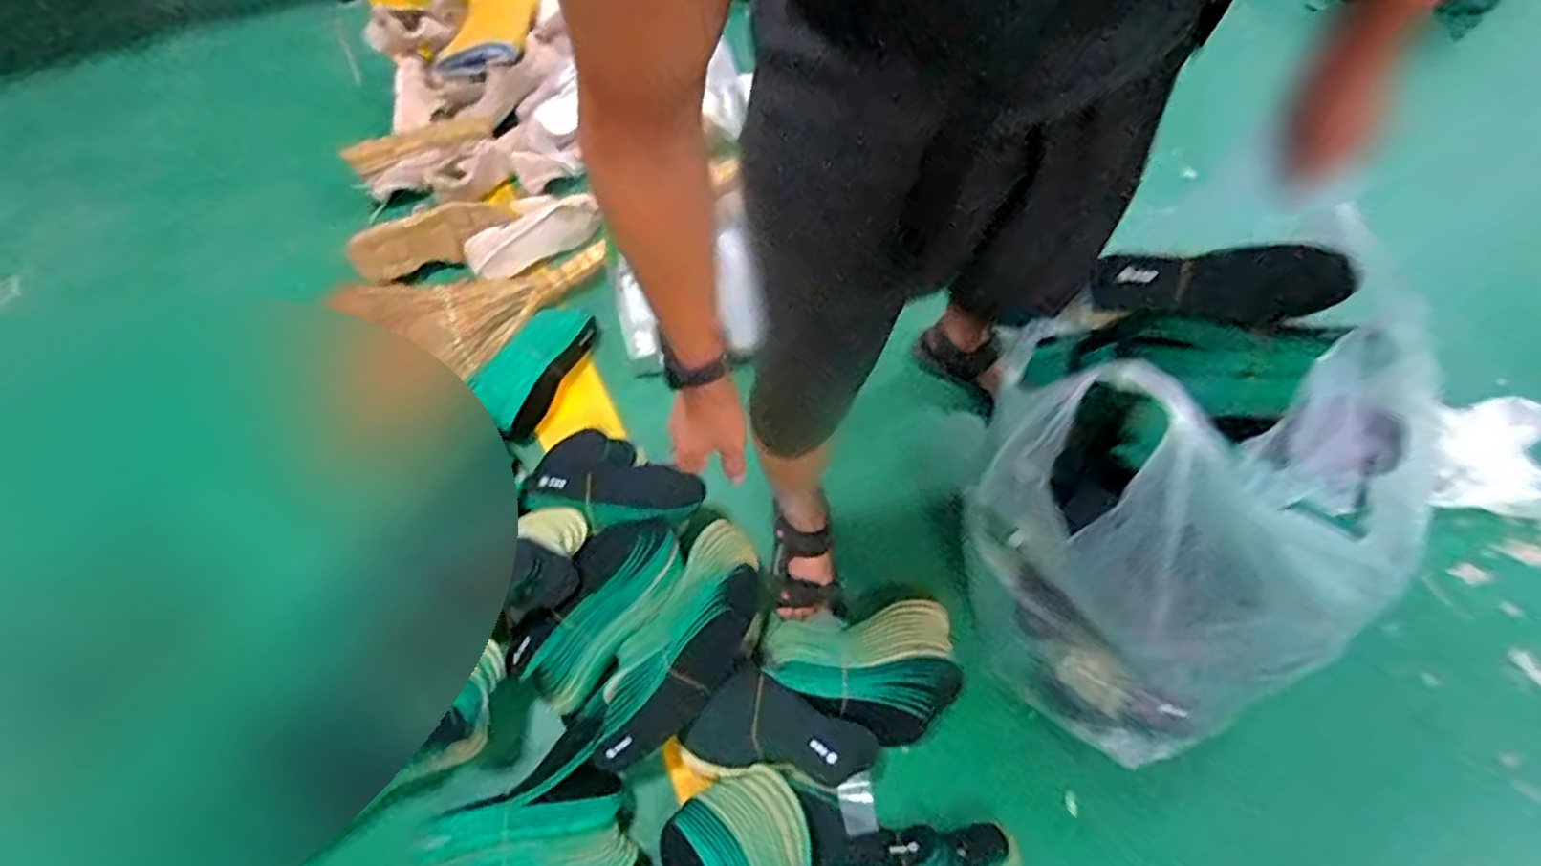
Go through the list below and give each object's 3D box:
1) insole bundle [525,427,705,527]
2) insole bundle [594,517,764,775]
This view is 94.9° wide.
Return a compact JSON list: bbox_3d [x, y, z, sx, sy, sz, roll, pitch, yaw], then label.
[{"bbox_3d":[-0.232,0.068,1.063,0.252,0.082,0.162,13,64,7],"label":"insole bundle"},{"bbox_3d":[-0.116,0.288,0.968,0.130,0.101,0.351,27,67,13],"label":"insole bundle"}]

